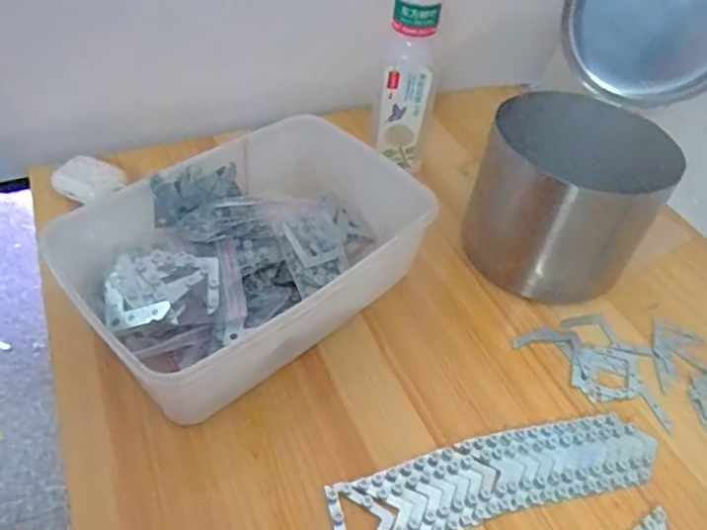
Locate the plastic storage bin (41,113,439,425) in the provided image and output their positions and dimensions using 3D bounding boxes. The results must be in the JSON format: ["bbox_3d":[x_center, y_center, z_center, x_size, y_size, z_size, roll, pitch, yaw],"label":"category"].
[{"bbox_3d":[-0.070,-0.017,0.451,0.271,0.076,0.174,-34,57,-31],"label":"plastic storage bin"}]

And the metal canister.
[{"bbox_3d":[0.184,-0.057,0.501,0.139,0.140,0.118,31,51,23],"label":"metal canister"}]

